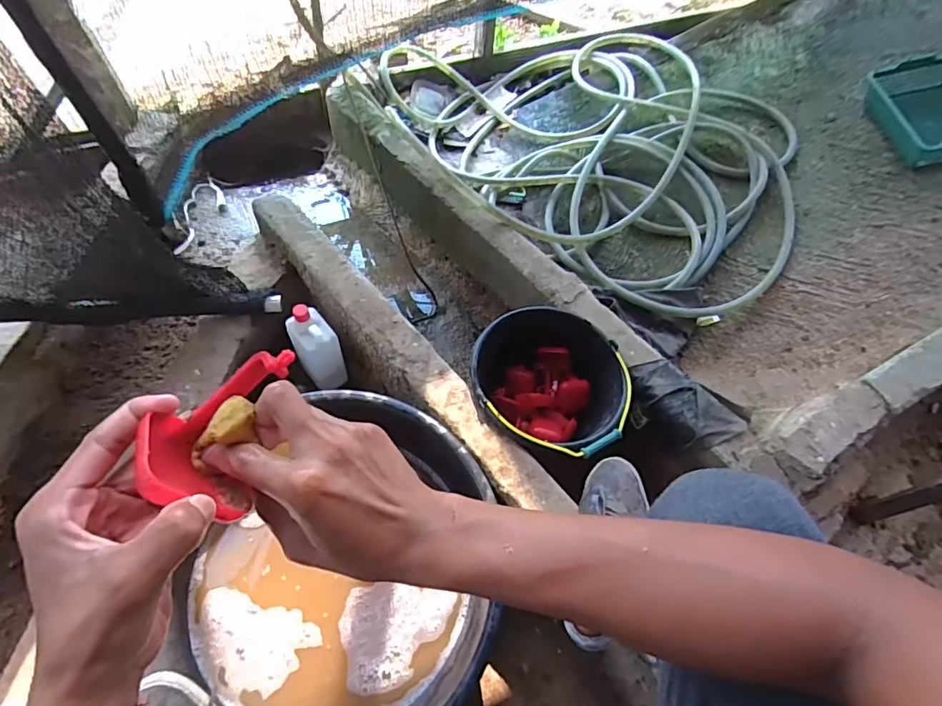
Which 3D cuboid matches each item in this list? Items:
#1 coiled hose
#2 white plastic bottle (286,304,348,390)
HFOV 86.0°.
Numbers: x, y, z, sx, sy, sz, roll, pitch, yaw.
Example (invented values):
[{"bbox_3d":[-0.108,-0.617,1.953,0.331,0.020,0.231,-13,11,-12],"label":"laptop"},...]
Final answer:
[{"bbox_3d":[0.381,-0.602,1.410,0.810,0.172,1.127,-37,70,-21],"label":"coiled hose"},{"bbox_3d":[-0.306,-0.009,1.016,0.081,0.176,0.100,-26,67,-17],"label":"white plastic bottle"}]

